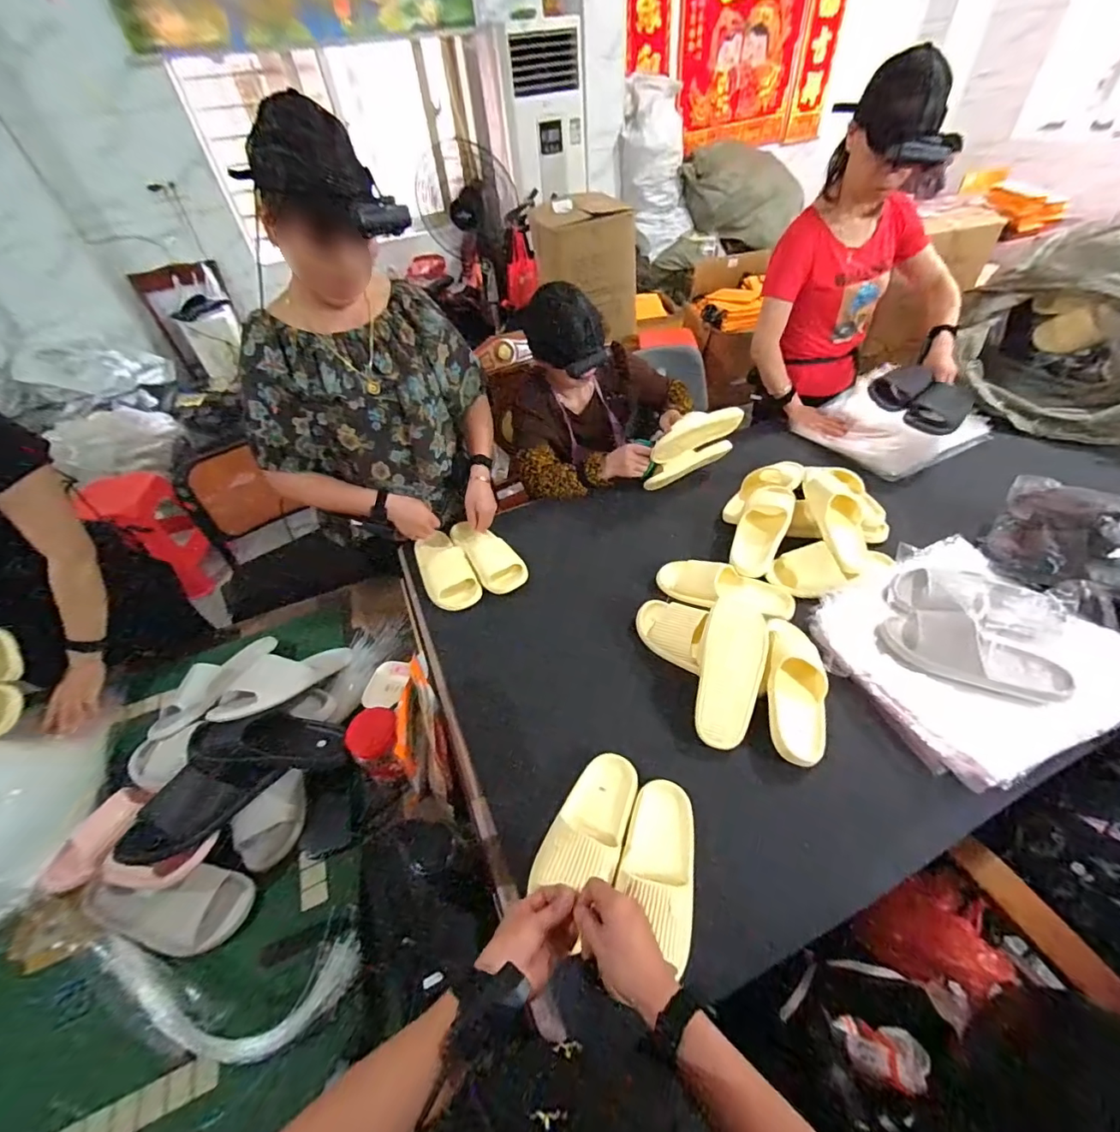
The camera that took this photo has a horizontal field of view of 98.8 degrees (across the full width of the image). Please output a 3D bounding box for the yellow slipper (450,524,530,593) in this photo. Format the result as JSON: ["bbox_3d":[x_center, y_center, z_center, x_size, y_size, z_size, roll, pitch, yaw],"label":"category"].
[{"bbox_3d":[-0.156,-0.026,1.074,0.102,0.052,0.220,-27,49,-18],"label":"yellow slipper"}]

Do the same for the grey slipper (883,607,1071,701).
[{"bbox_3d":[0.673,0.145,0.779,0.256,0.065,0.098,25,54,27],"label":"grey slipper"}]

